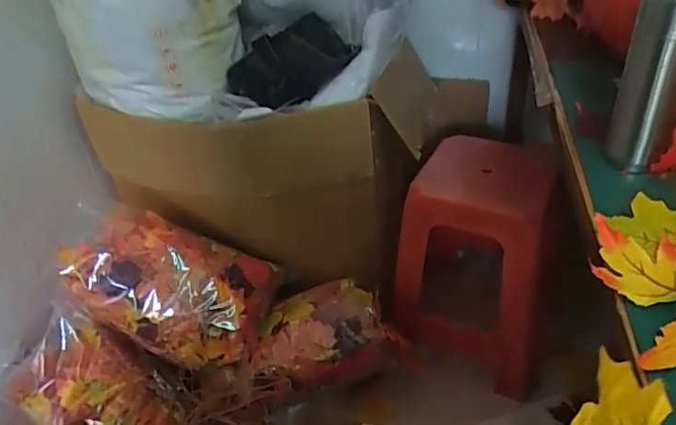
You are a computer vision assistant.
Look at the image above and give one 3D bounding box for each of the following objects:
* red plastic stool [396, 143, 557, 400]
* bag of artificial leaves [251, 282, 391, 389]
[{"bbox_3d":[0.335,0.112,1.226,0.321,0.462,0.313,16,40,27],"label":"red plastic stool"},{"bbox_3d":[-0.043,0.261,1.137,0.277,0.134,0.168,-8,35,-5],"label":"bag of artificial leaves"}]

